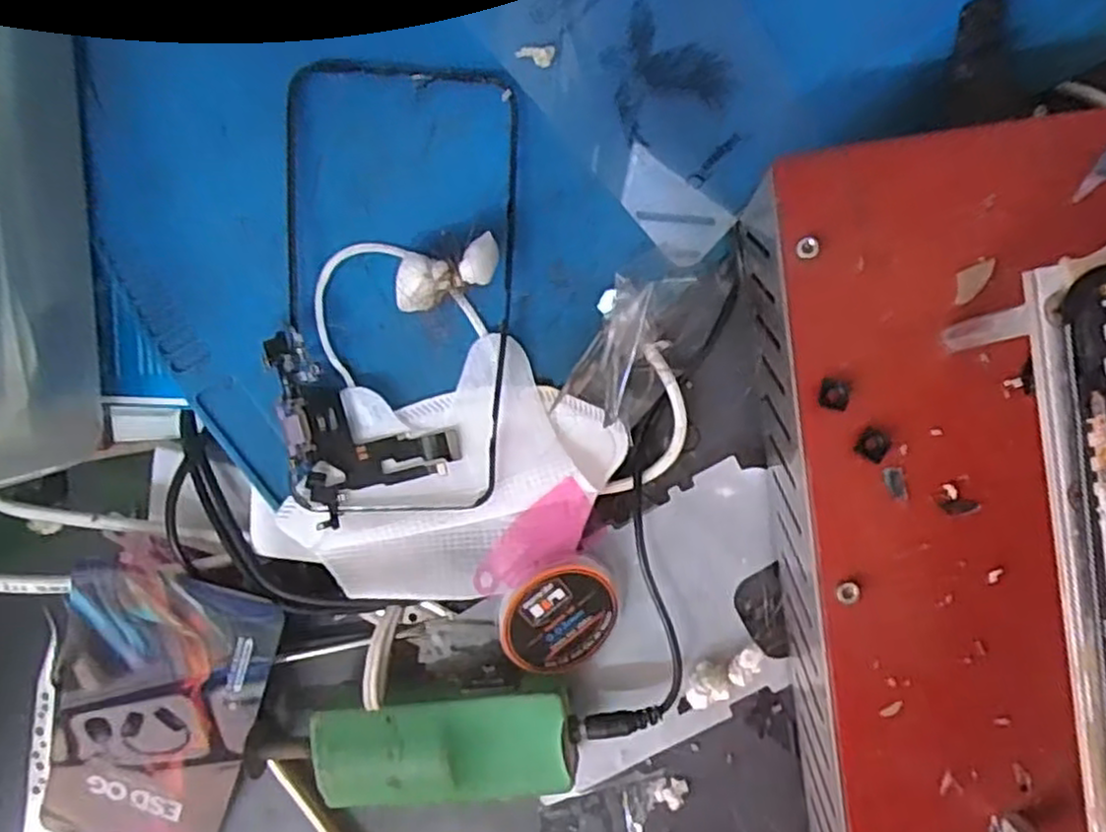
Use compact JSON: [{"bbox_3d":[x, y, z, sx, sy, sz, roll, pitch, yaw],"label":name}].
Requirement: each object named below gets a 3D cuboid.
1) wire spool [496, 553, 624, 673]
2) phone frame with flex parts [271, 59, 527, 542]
[{"bbox_3d":[0.002,0.077,0.289,0.047,0.009,0.046,-6,109,-18],"label":"wire spool"},{"bbox_3d":[-0.053,-0.038,0.254,0.078,0.011,0.150,0,102,-14],"label":"phone frame with flex parts"}]

